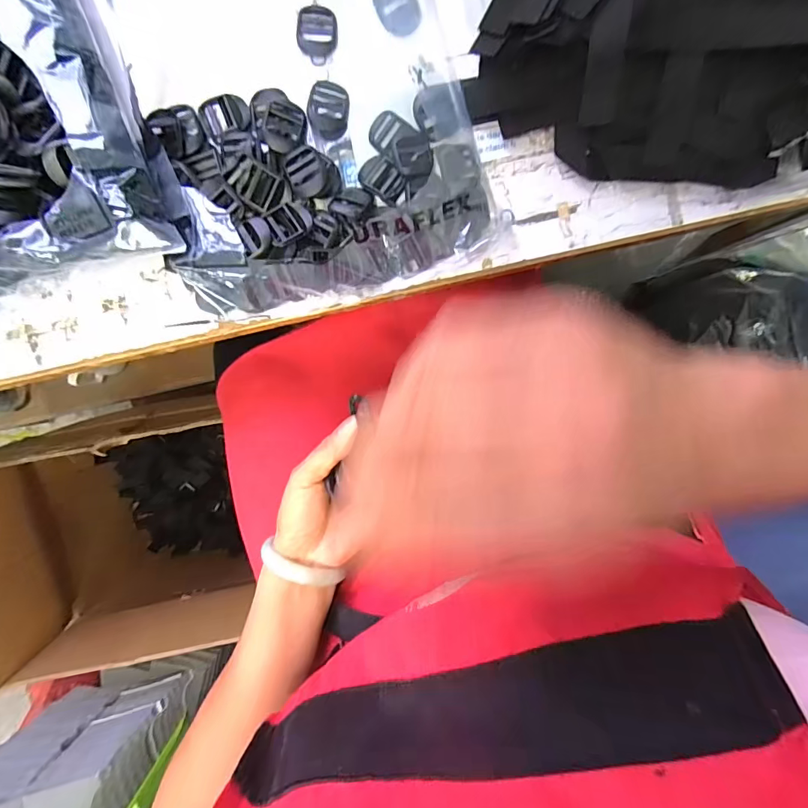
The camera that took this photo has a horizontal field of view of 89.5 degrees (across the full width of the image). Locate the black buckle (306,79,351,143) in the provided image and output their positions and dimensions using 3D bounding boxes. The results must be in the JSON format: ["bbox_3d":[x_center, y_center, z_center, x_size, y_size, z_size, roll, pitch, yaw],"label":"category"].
[{"bbox_3d":[-0.062,-0.241,0.335,0.031,0.009,0.040,8,94,-3],"label":"black buckle"}]

